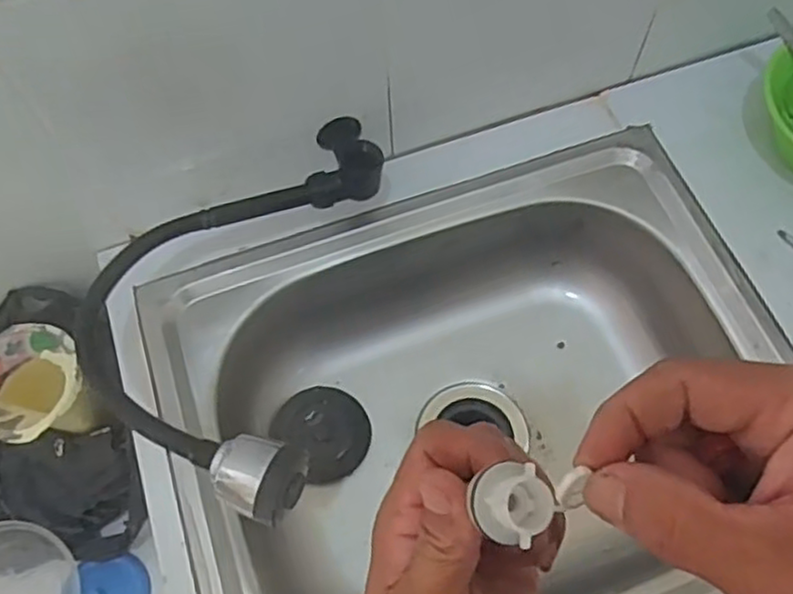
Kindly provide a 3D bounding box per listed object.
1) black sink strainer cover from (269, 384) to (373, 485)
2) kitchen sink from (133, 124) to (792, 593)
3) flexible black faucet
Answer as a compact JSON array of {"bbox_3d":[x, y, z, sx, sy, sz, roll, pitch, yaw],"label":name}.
[{"bbox_3d":[-0.068,0.129,0.664,0.080,0.006,0.089,-38,83,-27],"label":"black sink strainer cover"},{"bbox_3d":[0.072,0.106,0.614,0.493,0.137,0.404,-19,66,-7],"label":"kitchen sink"},{"bbox_3d":[-0.128,-0.020,0.516,0.190,0.069,0.334,8,66,5],"label":"flexible black faucet"}]

